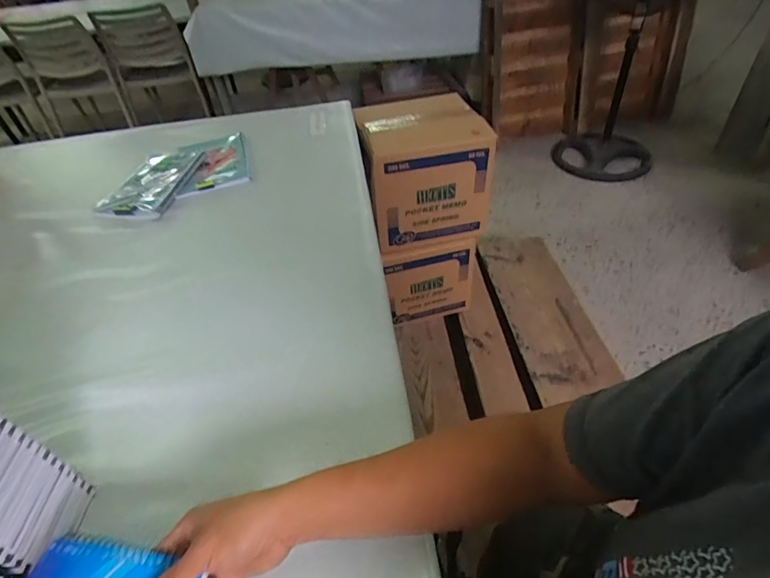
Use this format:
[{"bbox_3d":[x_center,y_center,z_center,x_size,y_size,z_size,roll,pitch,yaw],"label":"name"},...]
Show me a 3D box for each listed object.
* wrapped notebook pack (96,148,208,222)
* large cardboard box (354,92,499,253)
[{"bbox_3d":[-0.476,-0.230,0.909,0.136,0.029,0.253,1,44,7],"label":"wrapped notebook pack"},{"bbox_3d":[0.100,-0.337,1.181,0.308,0.314,0.279,-12,44,-7],"label":"large cardboard box"}]

